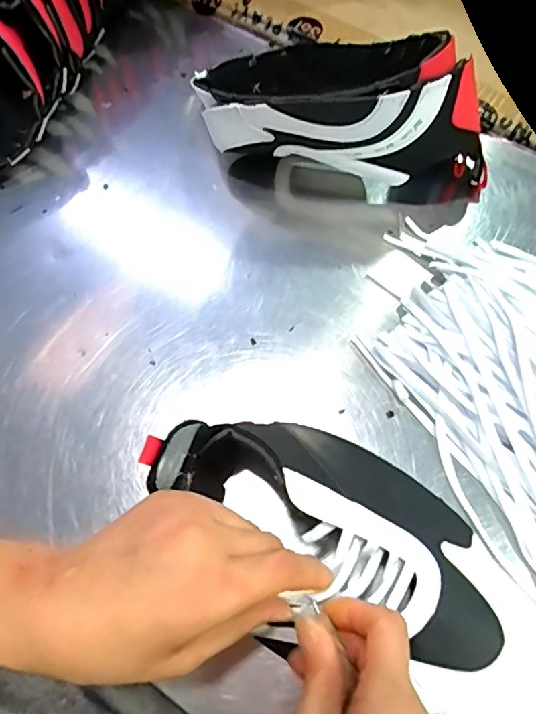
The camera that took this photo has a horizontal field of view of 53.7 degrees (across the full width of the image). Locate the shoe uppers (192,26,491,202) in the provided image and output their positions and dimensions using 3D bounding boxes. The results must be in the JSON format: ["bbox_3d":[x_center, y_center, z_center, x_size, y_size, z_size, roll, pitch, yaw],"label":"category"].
[{"bbox_3d":[0.059,-0.214,0.423,0.244,0.095,0.125,10,69,7],"label":"shoe uppers"}]

